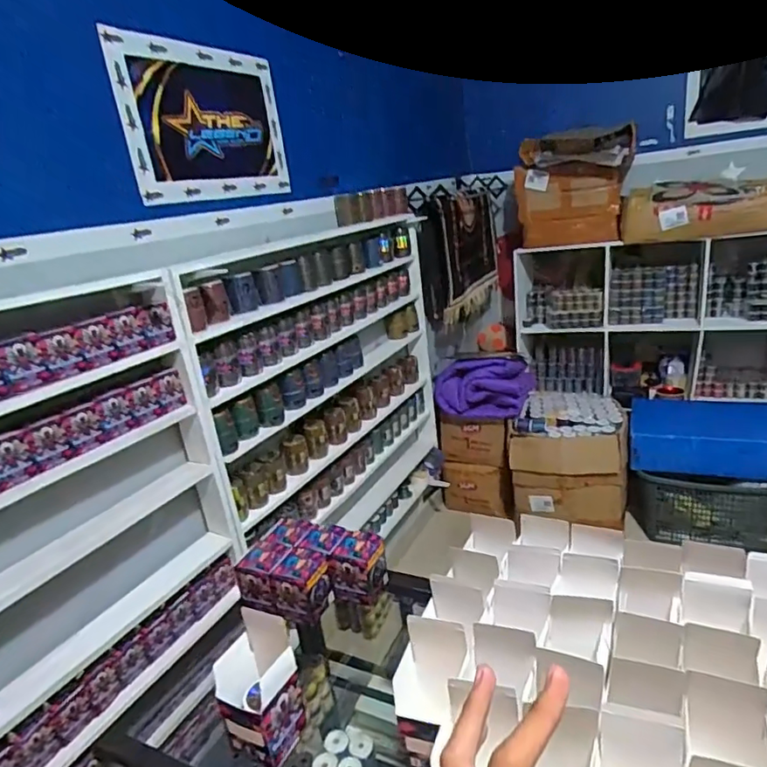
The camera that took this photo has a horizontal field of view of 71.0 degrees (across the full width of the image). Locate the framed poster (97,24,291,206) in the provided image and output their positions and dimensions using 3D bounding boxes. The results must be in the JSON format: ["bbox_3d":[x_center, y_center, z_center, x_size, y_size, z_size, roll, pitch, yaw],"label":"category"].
[{"bbox_3d":[-0.452,-0.688,1.429,0.026,0.360,0.553,3,22,30],"label":"framed poster"}]

